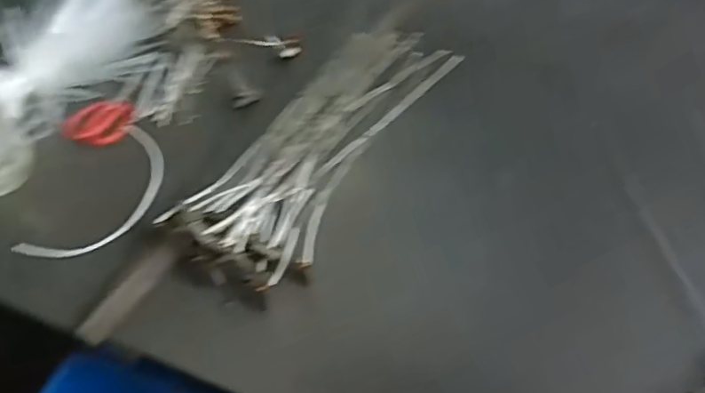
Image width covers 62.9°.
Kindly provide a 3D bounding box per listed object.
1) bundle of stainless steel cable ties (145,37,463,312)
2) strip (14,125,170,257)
[{"bbox_3d":[-0.031,-0.113,0.871,0.234,0.049,0.606,23,55,22],"label":"bundle of stainless steel cable ties"},{"bbox_3d":[-0.347,-0.001,0.837,0.139,0.022,0.250,15,53,17],"label":"strip"}]

